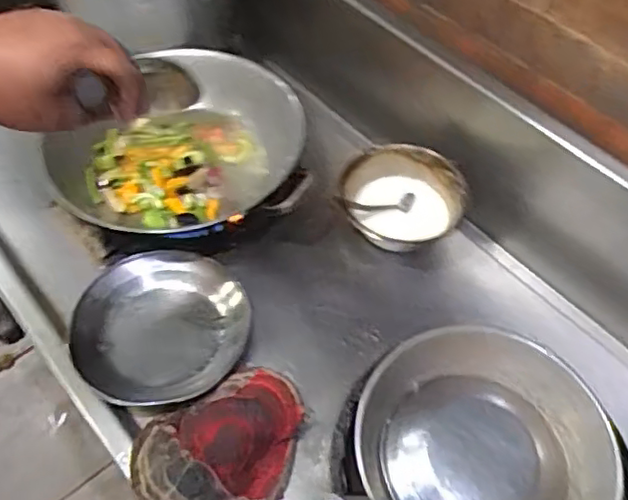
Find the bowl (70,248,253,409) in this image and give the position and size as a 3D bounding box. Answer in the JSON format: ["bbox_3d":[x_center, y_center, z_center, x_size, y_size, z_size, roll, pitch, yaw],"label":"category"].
[{"bbox_3d":[-0.192,0.099,0.799,0.216,0.046,0.204,1,55,-1],"label":"bowl"}]

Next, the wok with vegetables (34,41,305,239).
[{"bbox_3d":[-0.193,-0.146,0.930,0.330,0.104,0.347,39,63,23],"label":"wok with vegetables"}]

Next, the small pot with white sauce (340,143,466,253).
[{"bbox_3d":[0.128,-0.075,0.911,0.177,0.070,0.156,13,56,8],"label":"small pot with white sauce"}]

